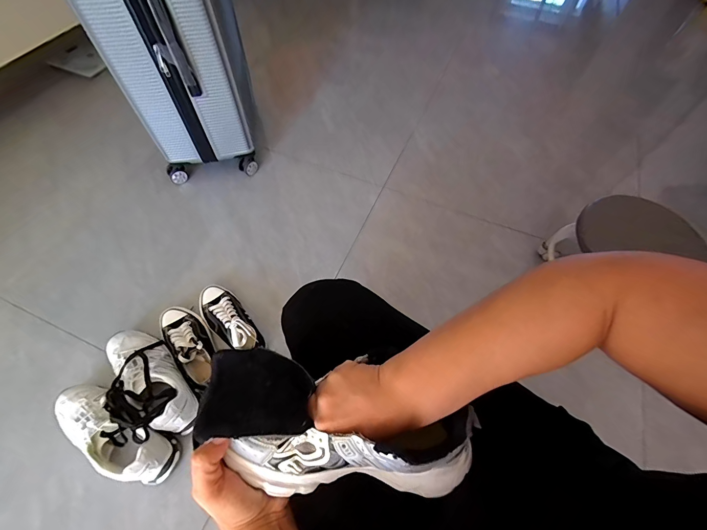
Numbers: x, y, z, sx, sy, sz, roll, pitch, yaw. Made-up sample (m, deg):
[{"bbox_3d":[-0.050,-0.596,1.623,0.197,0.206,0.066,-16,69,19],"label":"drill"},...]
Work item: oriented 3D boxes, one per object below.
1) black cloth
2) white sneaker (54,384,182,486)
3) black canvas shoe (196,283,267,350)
[{"bbox_3d":[-0.080,0.109,0.284,0.081,0.045,0.070,-2,59,-2],"label":"black cloth"},{"bbox_3d":[-0.488,0.326,0.647,0.275,0.096,0.095,25,62,14],"label":"white sneaker"},{"bbox_3d":[-0.304,0.137,0.810,0.089,0.084,0.222,-37,66,-20],"label":"black canvas shoe"}]

